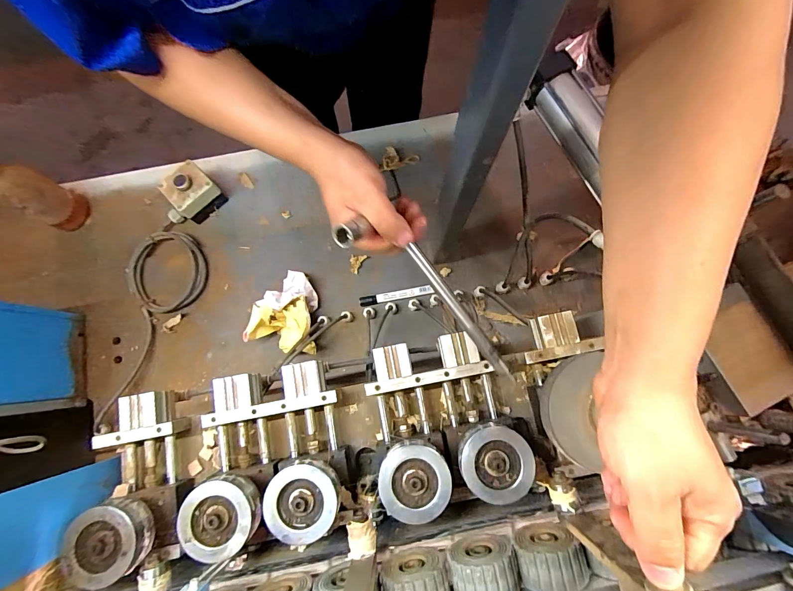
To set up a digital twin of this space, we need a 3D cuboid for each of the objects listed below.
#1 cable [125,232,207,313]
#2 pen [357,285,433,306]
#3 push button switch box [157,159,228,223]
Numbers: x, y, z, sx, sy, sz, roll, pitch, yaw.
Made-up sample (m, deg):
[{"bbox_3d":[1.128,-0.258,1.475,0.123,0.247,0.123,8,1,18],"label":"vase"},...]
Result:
[{"bbox_3d":[-0.416,-0.044,0.659,0.142,0.012,0.147,0,79,1],"label":"cable"},{"bbox_3d":[-0.001,-0.001,0.639,0.128,0.018,0.017,-11,79,-1],"label":"pen"},{"bbox_3d":[-0.383,-0.183,0.667,0.103,0.062,0.075,-44,81,-7],"label":"push button switch box"}]

